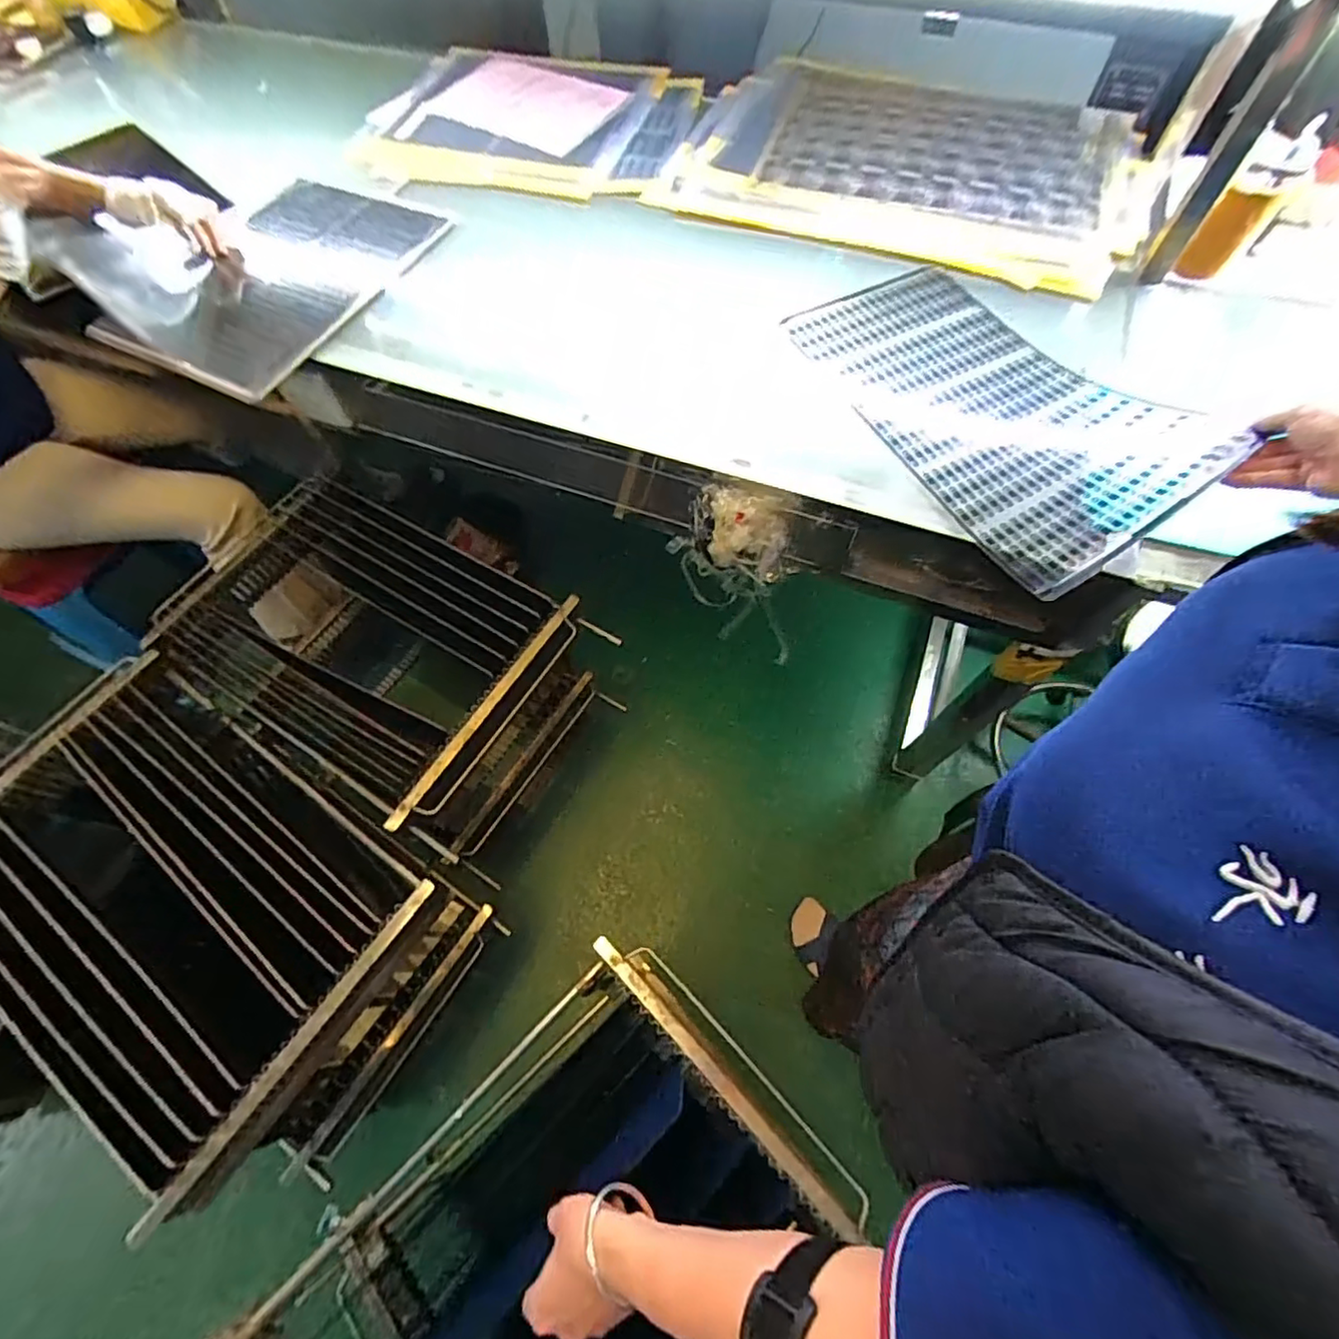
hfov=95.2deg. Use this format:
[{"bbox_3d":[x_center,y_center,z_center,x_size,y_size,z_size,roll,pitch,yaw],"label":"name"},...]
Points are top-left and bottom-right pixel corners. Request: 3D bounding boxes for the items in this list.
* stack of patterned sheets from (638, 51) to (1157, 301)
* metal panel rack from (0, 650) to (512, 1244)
[{"bbox_3d":[0.376,-0.791,0.941,0.682,0.059,0.504,21,66,11],"label":"stack of patterned sheets"},{"bbox_3d":[-0.625,0.326,0.891,0.615,0.345,0.419,31,69,15],"label":"metal panel rack"}]

